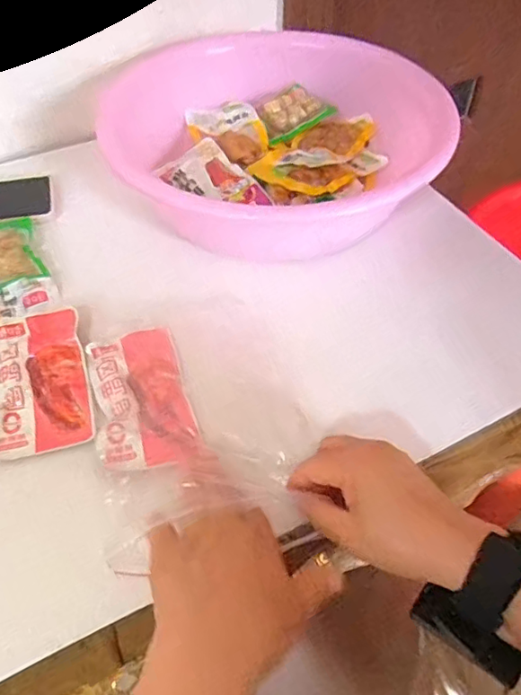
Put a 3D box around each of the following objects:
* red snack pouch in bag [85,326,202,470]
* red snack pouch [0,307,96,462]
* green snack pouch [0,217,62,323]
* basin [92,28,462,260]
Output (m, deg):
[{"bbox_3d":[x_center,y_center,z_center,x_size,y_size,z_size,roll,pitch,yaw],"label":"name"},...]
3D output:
[{"bbox_3d":[-0.097,0.038,0.448,0.072,0.011,0.134,-14,53,-9],"label":"red snack pouch in bag"},{"bbox_3d":[-0.183,0.026,0.460,0.073,0.013,0.133,-13,53,-9],"label":"red snack pouch"},{"bbox_3d":[-0.249,-0.081,0.537,0.074,0.012,0.139,-21,54,-14],"label":"green snack pouch"},{"bbox_3d":[0.006,-0.219,0.595,0.318,0.094,0.318,-1,52,1],"label":"basin"}]

